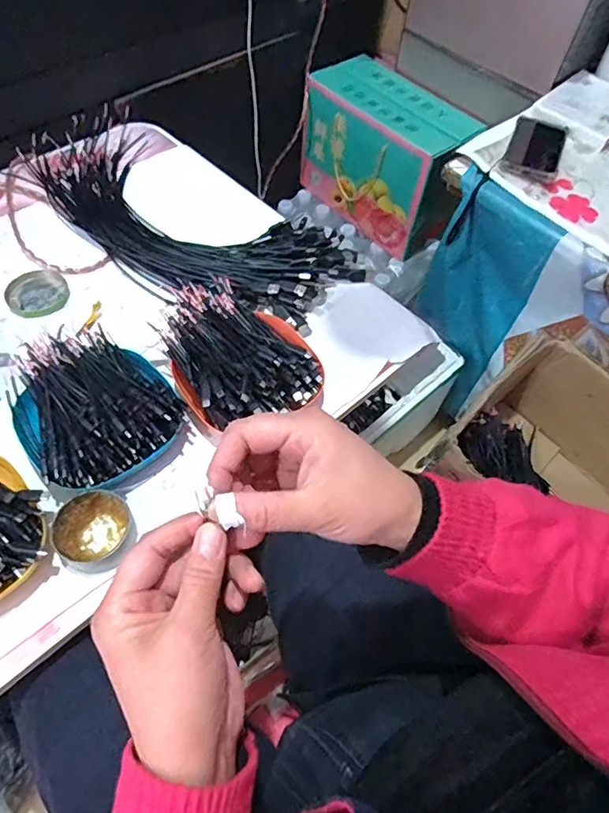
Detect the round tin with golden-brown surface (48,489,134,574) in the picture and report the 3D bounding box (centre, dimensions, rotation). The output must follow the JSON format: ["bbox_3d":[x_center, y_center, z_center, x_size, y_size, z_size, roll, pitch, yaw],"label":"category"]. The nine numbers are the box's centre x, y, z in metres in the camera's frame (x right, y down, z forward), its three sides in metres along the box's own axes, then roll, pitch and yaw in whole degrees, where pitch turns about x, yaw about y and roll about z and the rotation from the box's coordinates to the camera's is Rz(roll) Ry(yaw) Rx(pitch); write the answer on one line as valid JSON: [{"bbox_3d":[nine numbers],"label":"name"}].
[{"bbox_3d":[-0.181,0.106,0.451,0.063,0.030,0.057,-38,68,-24],"label":"round tin with golden-brown surface"}]

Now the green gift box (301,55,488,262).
[{"bbox_3d":[0.167,-0.509,1.079,0.162,0.234,0.322,-38,68,-24],"label":"green gift box"}]

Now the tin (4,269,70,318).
[{"bbox_3d":[-0.307,-0.130,0.602,0.066,0.010,0.060,2,58,-3],"label":"tin"}]

